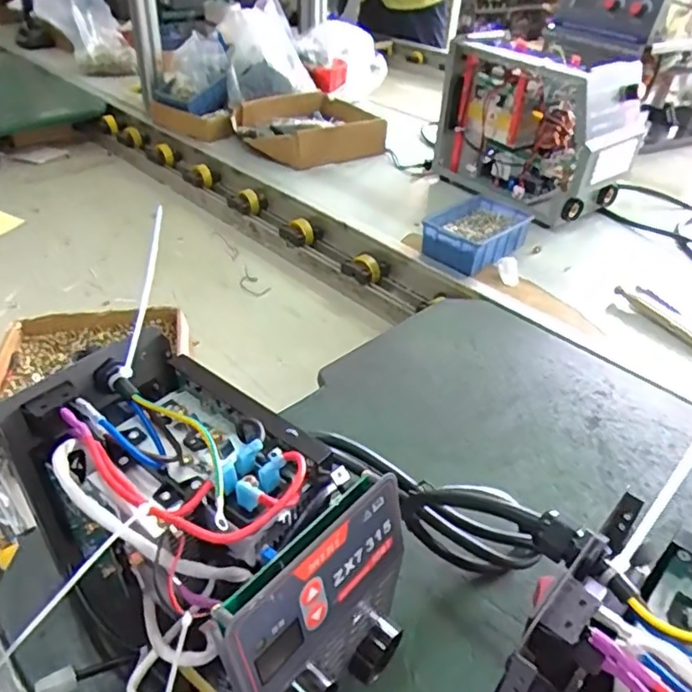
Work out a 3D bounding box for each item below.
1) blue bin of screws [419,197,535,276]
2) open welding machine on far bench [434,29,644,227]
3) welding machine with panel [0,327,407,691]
[{"bbox_3d":[0.188,-0.159,0.845,0.153,0.050,0.106,-26,47,-33],"label":"blue bin of screws"},{"bbox_3d":[0.299,-0.344,0.950,0.139,0.238,0.294,-27,47,-33],"label":"open welding machine on far bench"},{"bbox_3d":[-0.087,0.123,0.355,0.208,0.170,0.116,28,44,28],"label":"welding machine with panel"}]

